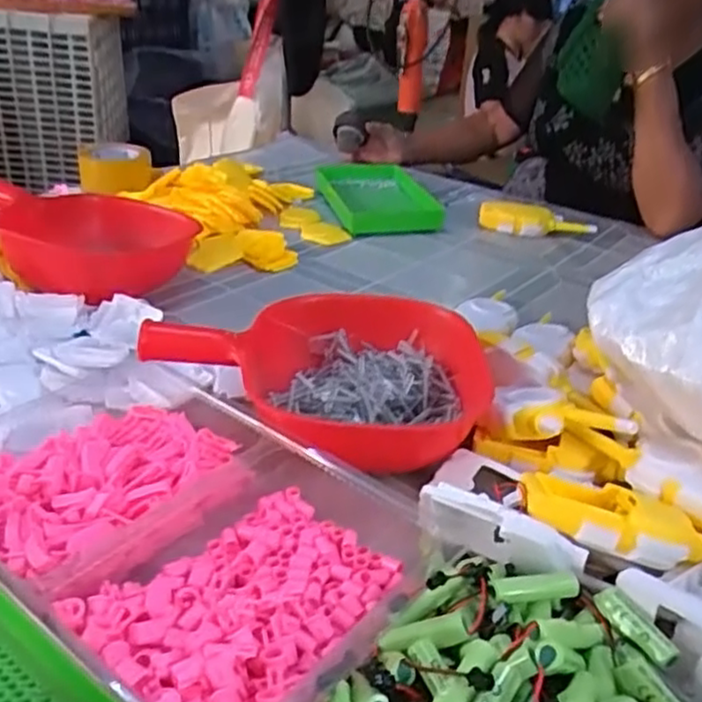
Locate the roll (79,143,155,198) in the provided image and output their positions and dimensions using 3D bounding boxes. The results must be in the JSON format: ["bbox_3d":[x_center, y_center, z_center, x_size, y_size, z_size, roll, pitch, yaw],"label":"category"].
[{"bbox_3d":[-0.385,-0.300,1.149,0.109,0.067,0.119,-8,32,-22],"label":"roll"}]

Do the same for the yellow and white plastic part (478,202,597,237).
[{"bbox_3d":[0.279,-0.191,1.060,0.172,0.036,0.051,9,30,7],"label":"yellow and white plastic part"}]

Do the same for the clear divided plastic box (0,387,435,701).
[{"bbox_3d":[-0.111,0.111,0.478,0.320,0.040,0.229,25,35,31],"label":"clear divided plastic box"}]

